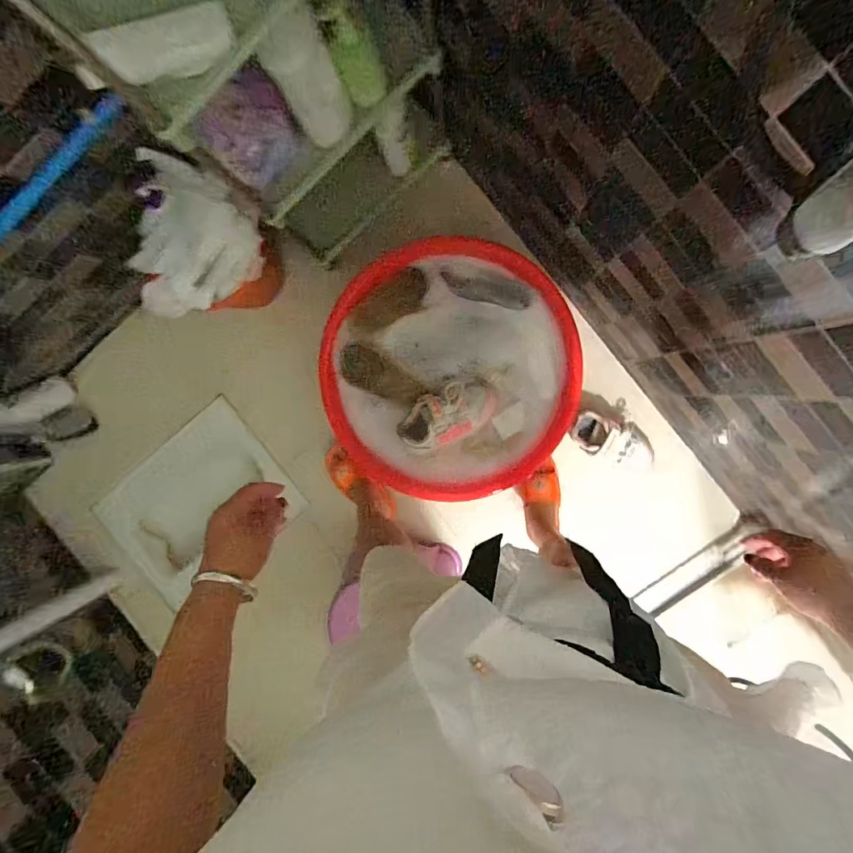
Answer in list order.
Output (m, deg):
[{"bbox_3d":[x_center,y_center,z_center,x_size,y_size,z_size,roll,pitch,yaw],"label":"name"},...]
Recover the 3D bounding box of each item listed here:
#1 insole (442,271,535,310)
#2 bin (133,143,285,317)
[{"bbox_3d":[0.132,-0.303,0.992,0.197,0.027,0.053,15,96,3],"label":"insole"},{"bbox_3d":[-0.467,-0.371,1.041,0.230,0.354,0.286,17,96,3],"label":"bin"}]

